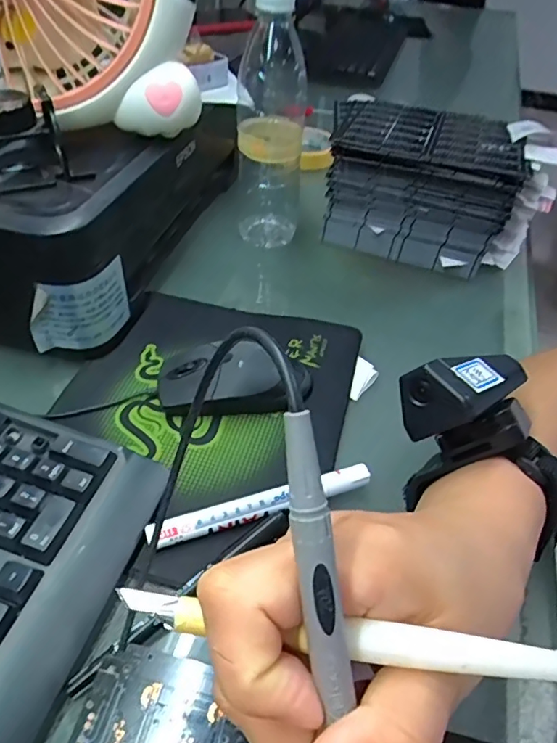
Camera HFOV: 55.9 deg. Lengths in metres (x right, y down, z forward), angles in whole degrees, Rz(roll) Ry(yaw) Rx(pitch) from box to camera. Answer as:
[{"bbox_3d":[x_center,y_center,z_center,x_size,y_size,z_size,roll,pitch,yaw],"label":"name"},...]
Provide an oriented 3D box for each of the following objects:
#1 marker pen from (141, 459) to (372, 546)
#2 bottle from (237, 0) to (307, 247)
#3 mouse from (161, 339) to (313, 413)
[{"bbox_3d":[-0.009,0.084,0.328,0.141,0.016,0.014,-12,47,-17],"label":"marker pen"},{"bbox_3d":[-0.007,-0.228,0.496,0.060,0.227,0.054,4,44,-1],"label":"bottle"},{"bbox_3d":[-0.032,0.001,0.395,0.114,0.037,0.057,-5,45,-10],"label":"mouse"}]

